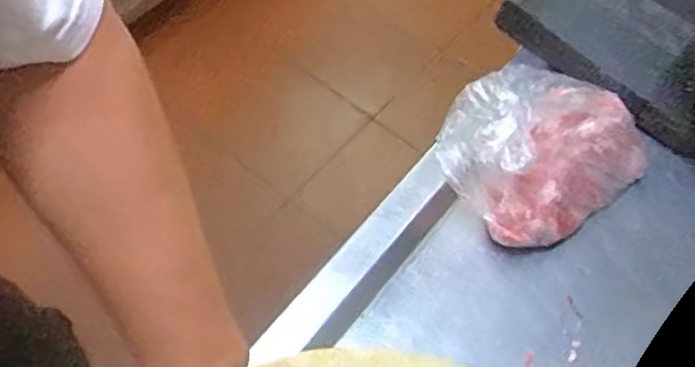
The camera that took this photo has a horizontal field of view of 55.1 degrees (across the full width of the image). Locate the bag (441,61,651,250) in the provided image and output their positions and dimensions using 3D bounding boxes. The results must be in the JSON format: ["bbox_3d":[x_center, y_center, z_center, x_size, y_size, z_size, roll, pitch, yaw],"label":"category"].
[{"bbox_3d":[0.169,-0.034,0.565,0.174,0.106,0.133,-30,64,-20],"label":"bag"}]

